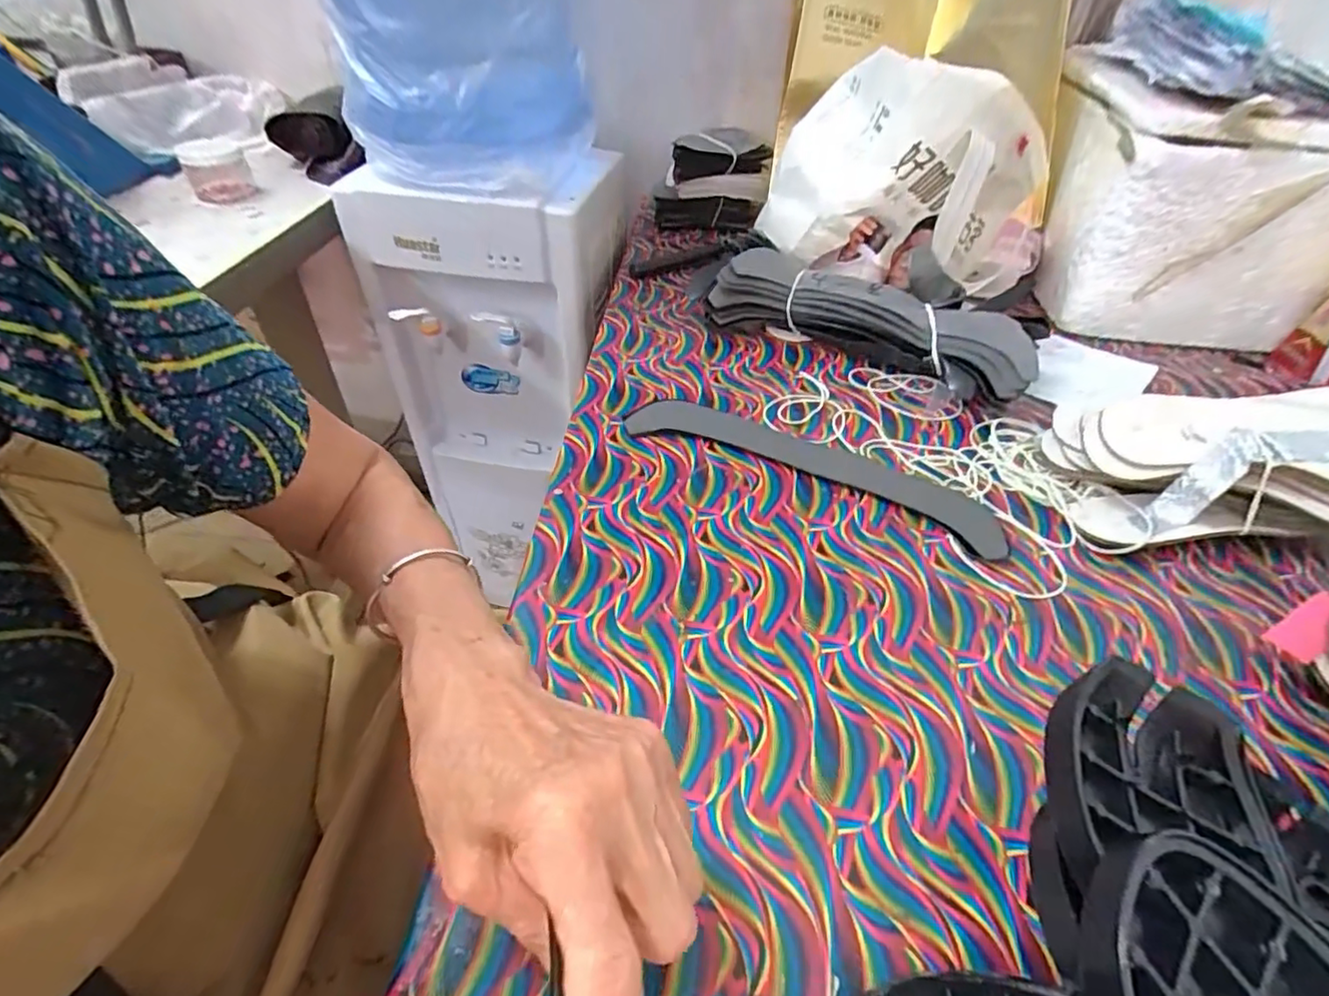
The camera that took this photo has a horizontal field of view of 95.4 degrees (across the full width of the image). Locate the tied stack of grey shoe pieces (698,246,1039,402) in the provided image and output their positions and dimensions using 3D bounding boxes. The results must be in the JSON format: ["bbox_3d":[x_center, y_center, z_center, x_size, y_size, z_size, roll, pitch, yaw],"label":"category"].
[{"bbox_3d":[0.195,-0.170,0.583,0.298,0.068,0.094,19,46,16],"label":"tied stack of grey shoe pieces"}]

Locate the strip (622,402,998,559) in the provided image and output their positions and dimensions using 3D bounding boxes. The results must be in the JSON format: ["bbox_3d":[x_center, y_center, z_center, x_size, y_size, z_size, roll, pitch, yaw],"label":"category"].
[{"bbox_3d":[0.113,-0.028,0.478,0.294,0.011,0.058,21,47,17],"label":"strip"}]

